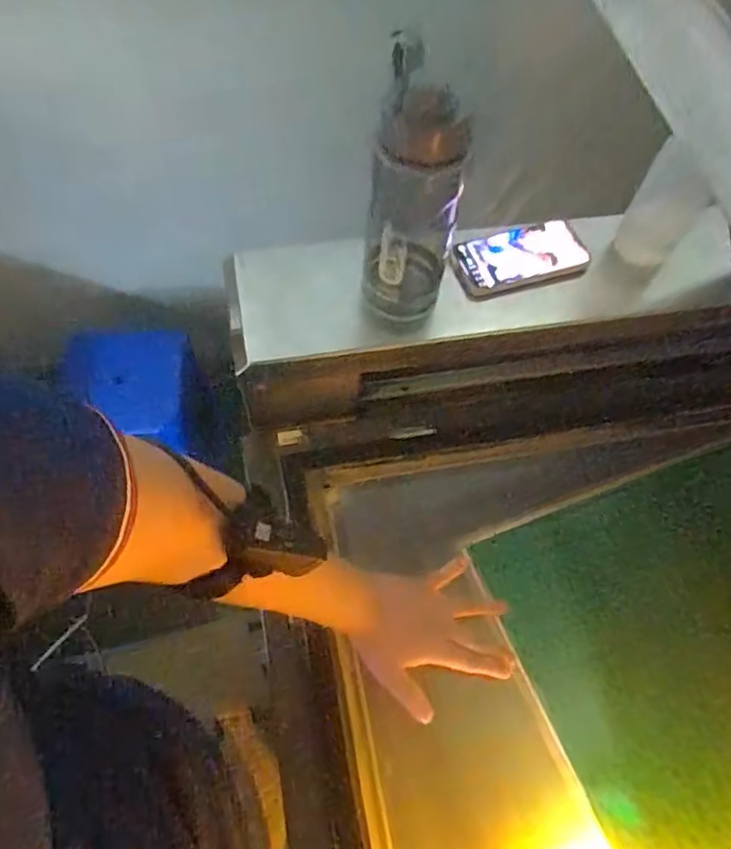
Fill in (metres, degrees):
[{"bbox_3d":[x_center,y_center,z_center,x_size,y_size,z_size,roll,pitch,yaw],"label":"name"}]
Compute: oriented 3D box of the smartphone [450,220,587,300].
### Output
[{"bbox_3d":[0.185,-0.203,0.721,0.169,0.016,0.088,-14,63,-11],"label":"smartphone"}]

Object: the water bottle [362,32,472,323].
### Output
[{"bbox_3d":[0.049,-0.211,0.586,0.086,0.287,0.093,10,61,2],"label":"water bottle"}]

